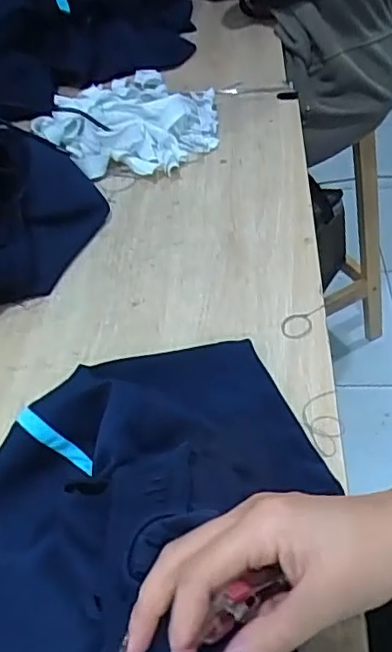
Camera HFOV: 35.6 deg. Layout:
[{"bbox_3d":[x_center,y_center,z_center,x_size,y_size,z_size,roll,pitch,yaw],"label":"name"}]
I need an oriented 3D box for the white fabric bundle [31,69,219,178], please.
[{"bbox_3d":[-0.069,-0.245,0.711,0.201,0.044,0.189,-35,52,-26],"label":"white fabric bundle"}]

